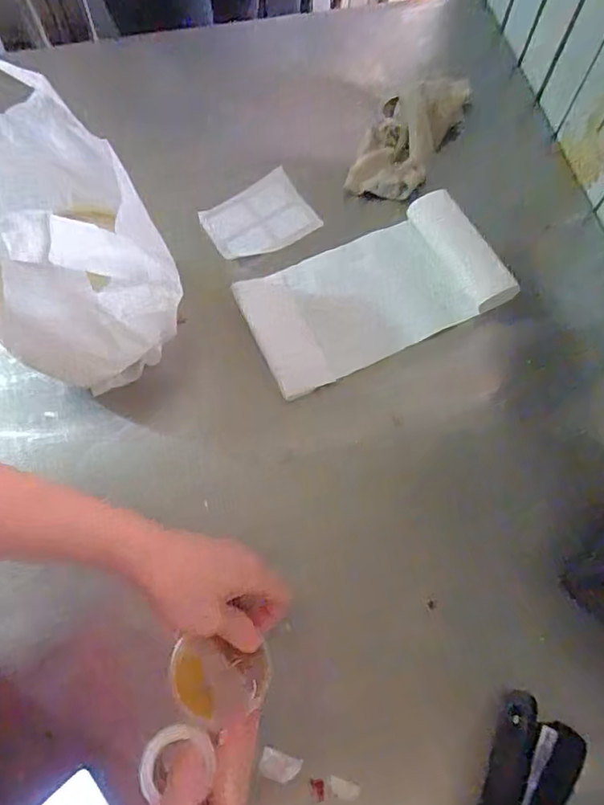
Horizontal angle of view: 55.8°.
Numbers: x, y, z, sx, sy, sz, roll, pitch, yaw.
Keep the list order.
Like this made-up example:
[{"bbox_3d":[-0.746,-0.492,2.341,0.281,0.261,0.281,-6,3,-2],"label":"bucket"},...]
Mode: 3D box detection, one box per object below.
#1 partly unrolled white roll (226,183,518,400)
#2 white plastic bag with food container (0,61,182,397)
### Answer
[{"bbox_3d":[0.072,-0.123,0.608,0.261,0.027,0.148,-25,71,-9],"label":"partly unrolled white roll"},{"bbox_3d":[-0.207,-0.130,0.503,0.154,0.232,0.198,-23,69,-10],"label":"white plastic bag with food container"}]

